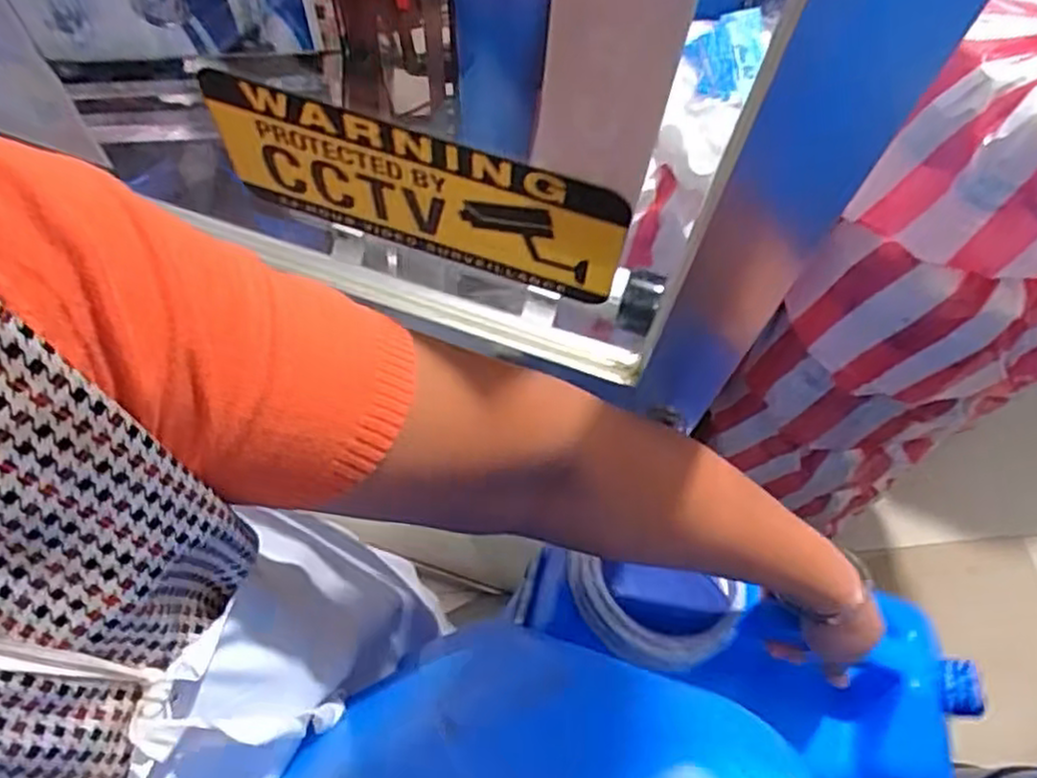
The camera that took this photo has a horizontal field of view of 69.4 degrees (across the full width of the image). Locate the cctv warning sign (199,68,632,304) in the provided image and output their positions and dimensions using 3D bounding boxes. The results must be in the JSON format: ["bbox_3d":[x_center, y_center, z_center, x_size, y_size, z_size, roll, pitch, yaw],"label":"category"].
[{"bbox_3d":[-0.055,-0.103,0.402,0.225,0.101,0.005,18,65,7],"label":"cctv warning sign"}]

